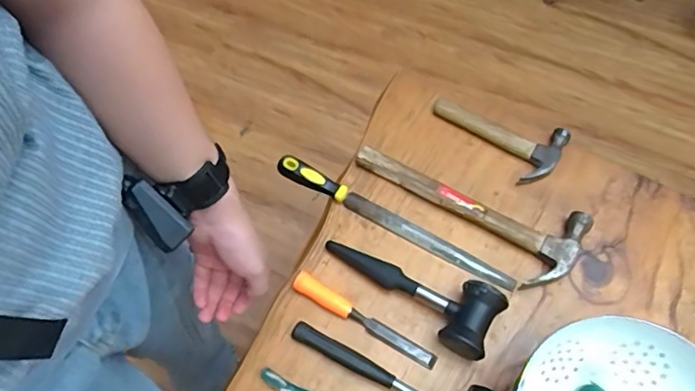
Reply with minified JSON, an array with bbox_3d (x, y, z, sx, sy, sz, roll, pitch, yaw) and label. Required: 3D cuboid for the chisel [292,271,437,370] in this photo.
[{"bbox_3d":[0.019,0.156,0.690,0.198,0.019,0.023,29,68,14],"label":"chisel"}]

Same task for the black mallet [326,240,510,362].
[{"bbox_3d":[0.073,0.114,0.691,0.233,0.056,0.084,24,67,12],"label":"black mallet"}]

